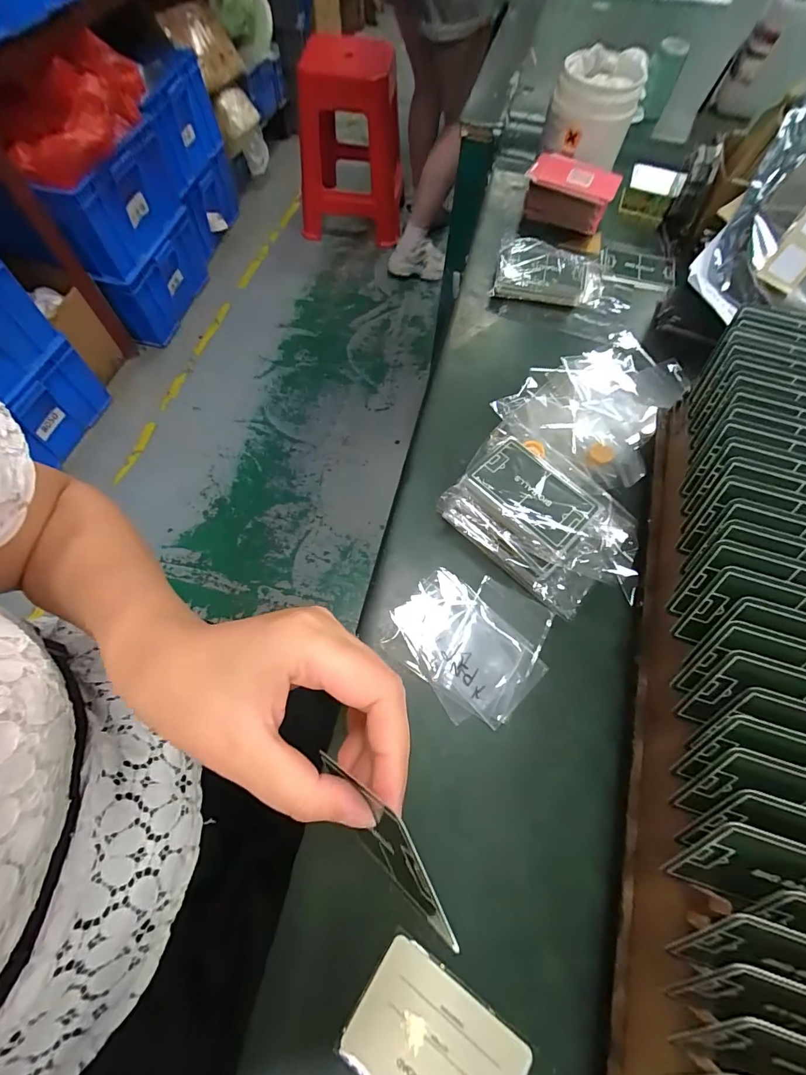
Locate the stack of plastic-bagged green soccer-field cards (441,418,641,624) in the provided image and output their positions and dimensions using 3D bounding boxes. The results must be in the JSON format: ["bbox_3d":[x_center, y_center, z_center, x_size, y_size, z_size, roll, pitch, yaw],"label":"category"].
[{"bbox_3d":[0.097,-0.011,0.309,0.132,0.045,0.077,42,71,15],"label":"stack of plastic-bagged green soccer-field cards"}]

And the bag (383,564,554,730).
[{"bbox_3d":[0.050,0.071,0.293,0.096,0.008,0.103,-42,73,-18],"label":"bag"}]

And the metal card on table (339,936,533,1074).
[{"bbox_3d":[0.017,0.259,0.208,0.085,0.004,0.055,31,69,12],"label":"metal card on table"}]

